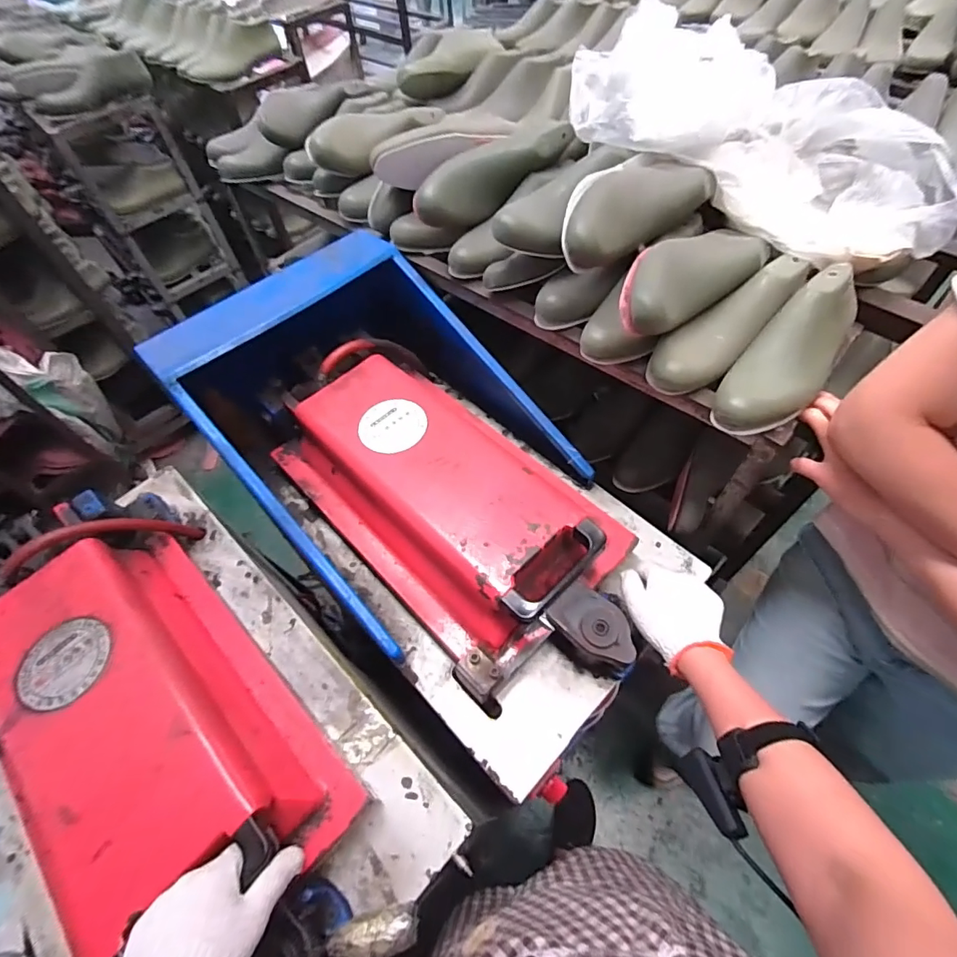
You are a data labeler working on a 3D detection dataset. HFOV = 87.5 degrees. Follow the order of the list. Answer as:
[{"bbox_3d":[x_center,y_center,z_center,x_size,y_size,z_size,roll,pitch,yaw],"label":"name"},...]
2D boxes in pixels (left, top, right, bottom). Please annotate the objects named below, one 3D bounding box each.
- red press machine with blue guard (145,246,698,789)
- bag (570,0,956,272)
[{"bbox_3d":[-0.077,-0.024,0.709,0.399,0.215,0.737,-39,63,-19],"label":"red press machine with blue guard"},{"bbox_3d":[0.352,-0.423,0.629,0.517,0.134,0.189,27,62,3],"label":"bag"}]

